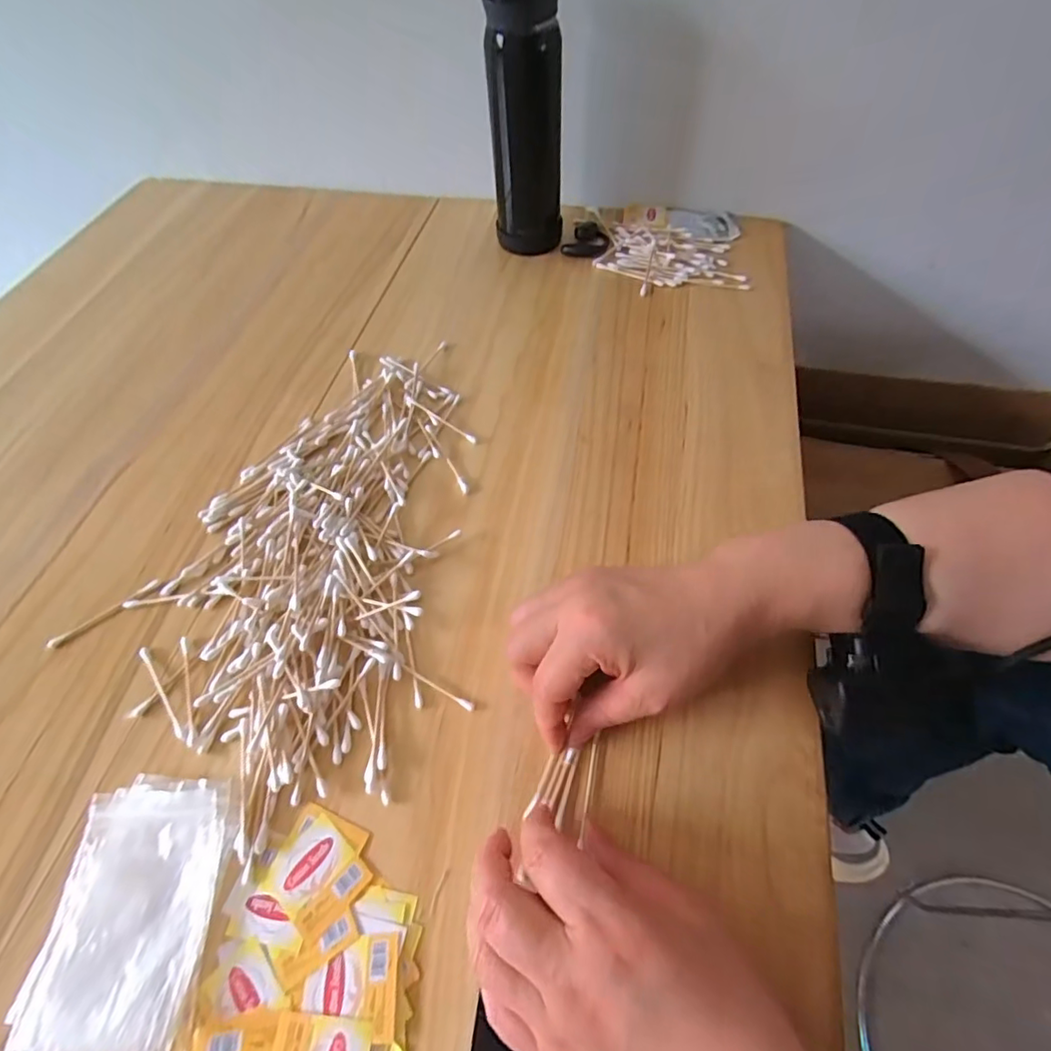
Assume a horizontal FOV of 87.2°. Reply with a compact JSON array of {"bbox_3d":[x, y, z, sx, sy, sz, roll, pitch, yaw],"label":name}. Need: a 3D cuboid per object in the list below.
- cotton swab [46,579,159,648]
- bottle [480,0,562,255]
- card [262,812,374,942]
[{"bbox_3d":[-0.273,0.056,0.358,0.069,0.005,0.008,-34,61,-19],"label":"cotton swab"},{"bbox_3d":[-0.001,-0.352,0.486,0.064,0.222,0.061,0,56,3],"label":"bottle"},{"bbox_3d":[-0.104,0.175,0.275,0.043,0.004,0.038,34,64,23],"label":"card"}]

